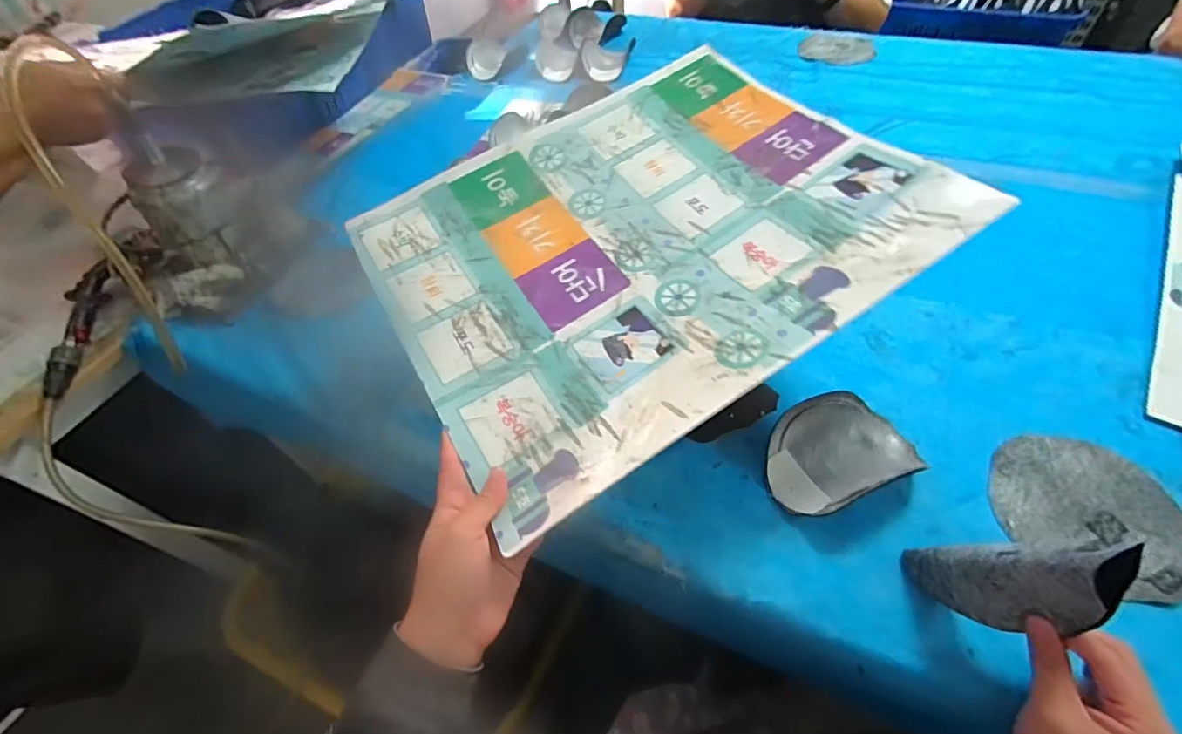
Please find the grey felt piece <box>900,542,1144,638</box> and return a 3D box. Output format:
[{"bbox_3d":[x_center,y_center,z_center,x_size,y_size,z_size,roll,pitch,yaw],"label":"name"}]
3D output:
[{"bbox_3d":[0.292,0.148,0.357,0.048,0.147,0.039,40,62,3],"label":"grey felt piece"}]

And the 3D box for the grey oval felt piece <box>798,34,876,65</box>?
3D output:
[{"bbox_3d":[0.505,-0.654,1.055,0.147,0.005,0.108,24,64,25],"label":"grey oval felt piece"}]

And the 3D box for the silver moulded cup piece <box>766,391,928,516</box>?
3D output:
[{"bbox_3d":[0.229,0.077,0.480,0.141,0.038,0.096,-21,53,-10],"label":"silver moulded cup piece"}]

